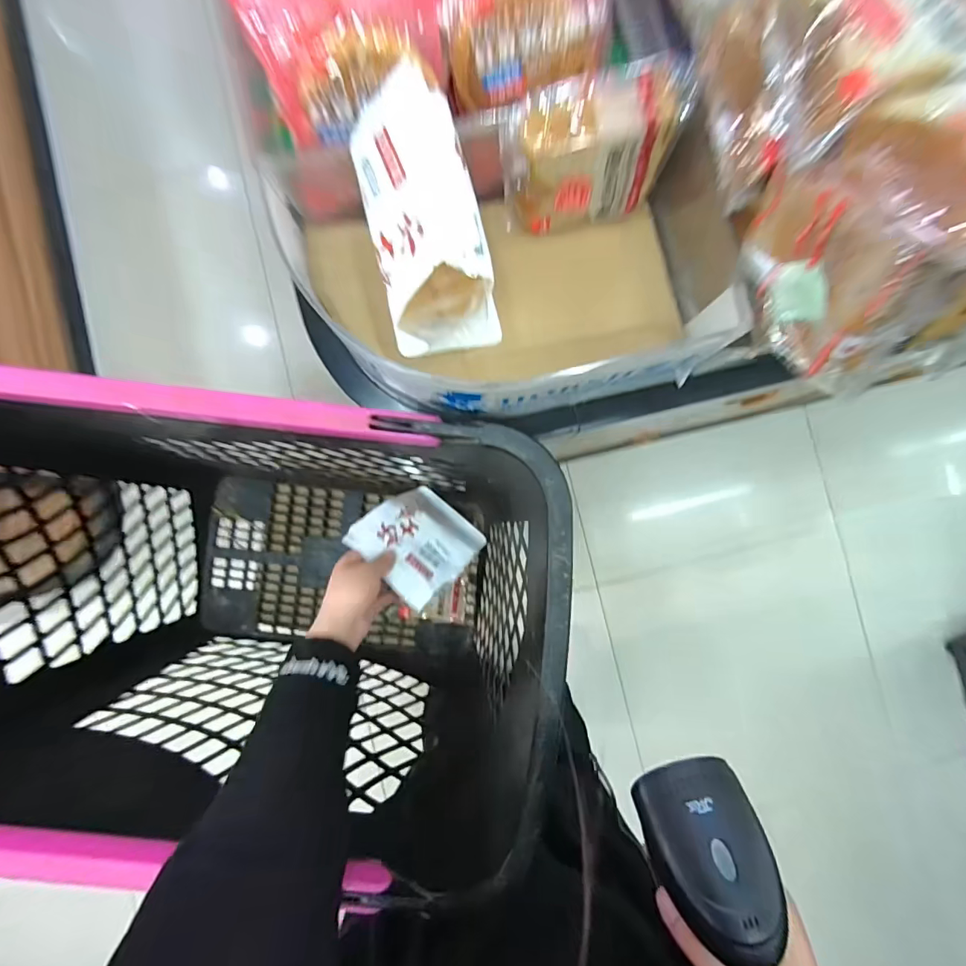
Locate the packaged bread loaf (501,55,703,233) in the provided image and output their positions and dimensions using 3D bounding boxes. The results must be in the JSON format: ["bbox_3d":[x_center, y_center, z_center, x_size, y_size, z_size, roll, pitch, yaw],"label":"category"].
[{"bbox_3d":[0.072,-0.240,0.348,0.117,0.108,0.050,-9,87,-1],"label":"packaged bread loaf"}]

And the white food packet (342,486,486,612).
[{"bbox_3d":[-0.068,0.062,0.566,0.115,0.158,0.023,43,123,5],"label":"white food packet"}]

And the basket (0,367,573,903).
[{"bbox_3d":[-0.220,0.144,0.592,0.554,0.469,0.391,7,87,0],"label":"basket"}]

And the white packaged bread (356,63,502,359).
[{"bbox_3d":[-0.035,-0.168,0.333,0.075,0.126,0.120,-11,87,-1],"label":"white packaged bread"}]

